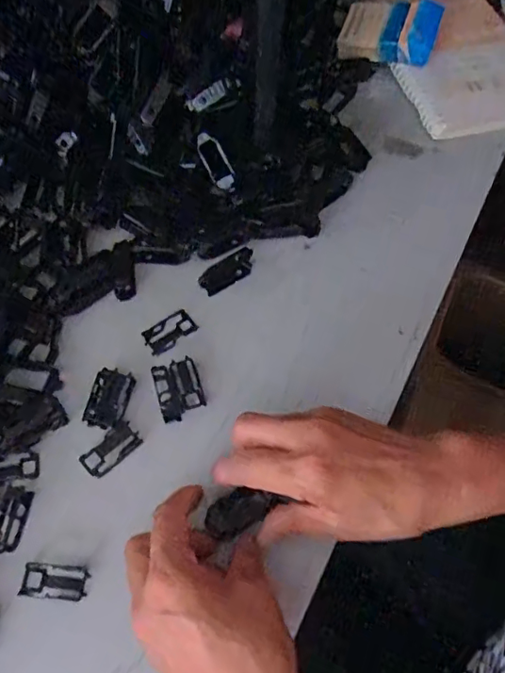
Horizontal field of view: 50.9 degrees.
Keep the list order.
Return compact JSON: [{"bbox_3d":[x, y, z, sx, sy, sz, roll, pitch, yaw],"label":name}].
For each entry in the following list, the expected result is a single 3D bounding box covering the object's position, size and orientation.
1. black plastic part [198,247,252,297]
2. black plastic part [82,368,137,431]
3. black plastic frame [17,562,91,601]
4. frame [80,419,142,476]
[{"bbox_3d":[-0.019,-0.051,0.423,0.048,0.011,0.022,-28,92,-13],"label":"black plastic part"},{"bbox_3d":[-0.102,0.043,0.374,0.027,0.008,0.041,16,61,6],"label":"black plastic part"},{"bbox_3d":[-0.121,0.150,0.325,0.038,0.004,0.019,5,61,1],"label":"black plastic frame"},{"bbox_3d":[-0.097,0.077,0.362,0.021,0.013,0.039,42,67,19],"label":"frame"}]

